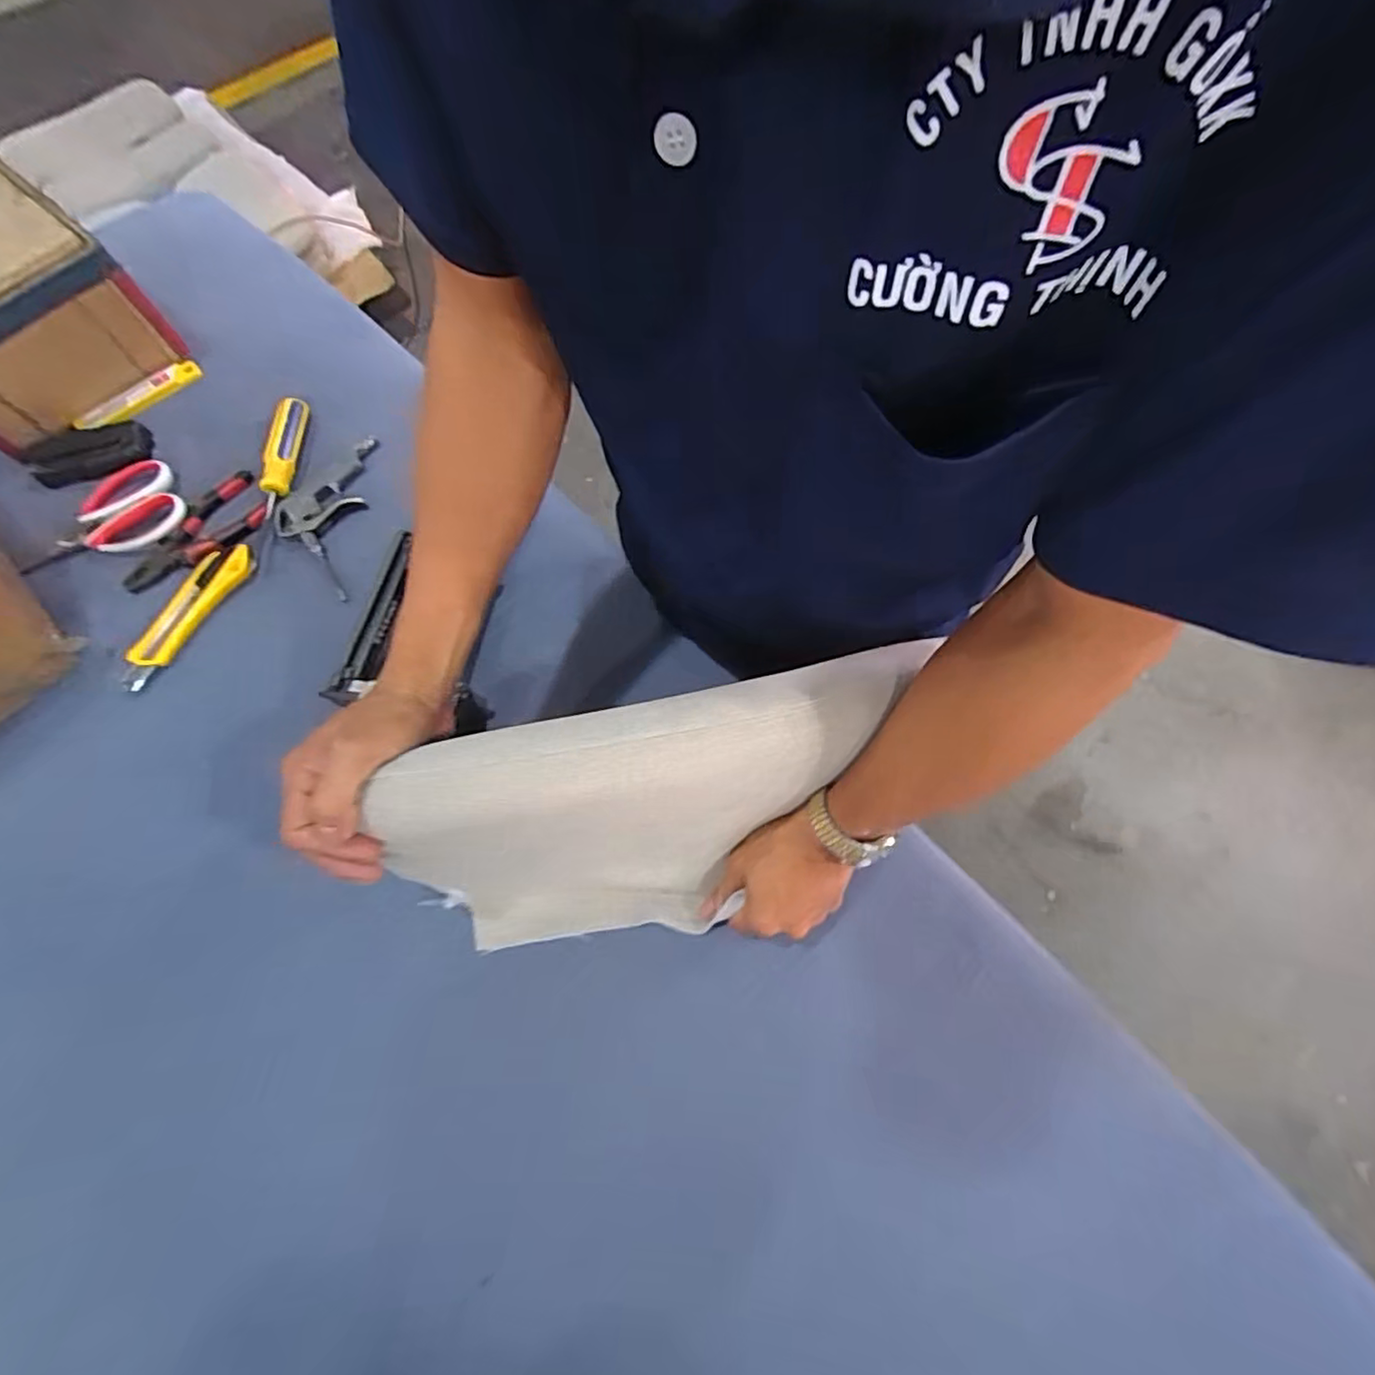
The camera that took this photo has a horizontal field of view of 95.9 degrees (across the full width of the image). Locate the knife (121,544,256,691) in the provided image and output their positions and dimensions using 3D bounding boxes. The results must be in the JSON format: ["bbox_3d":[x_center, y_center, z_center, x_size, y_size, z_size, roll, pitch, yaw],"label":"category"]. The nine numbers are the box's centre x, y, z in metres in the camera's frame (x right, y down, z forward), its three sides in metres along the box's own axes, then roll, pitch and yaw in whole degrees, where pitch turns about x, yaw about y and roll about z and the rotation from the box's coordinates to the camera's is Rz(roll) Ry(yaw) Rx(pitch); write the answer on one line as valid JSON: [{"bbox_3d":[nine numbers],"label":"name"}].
[{"bbox_3d":[-0.474,-0.072,0.583,0.040,0.012,0.157,24,71,9],"label":"knife"}]

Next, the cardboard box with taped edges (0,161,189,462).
[{"bbox_3d":[-0.702,-0.387,0.637,0.213,0.136,0.210,38,74,13],"label":"cardboard box with taped edges"}]

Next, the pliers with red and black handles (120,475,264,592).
[{"bbox_3d":[-0.475,-0.150,0.613,0.072,0.014,0.156,25,71,9],"label":"pliers with red and black handles"}]

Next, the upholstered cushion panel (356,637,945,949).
[{"bbox_3d":[-0.022,0.096,0.425,0.327,0.228,0.040,-13,48,-2],"label":"upholstered cushion panel"}]

